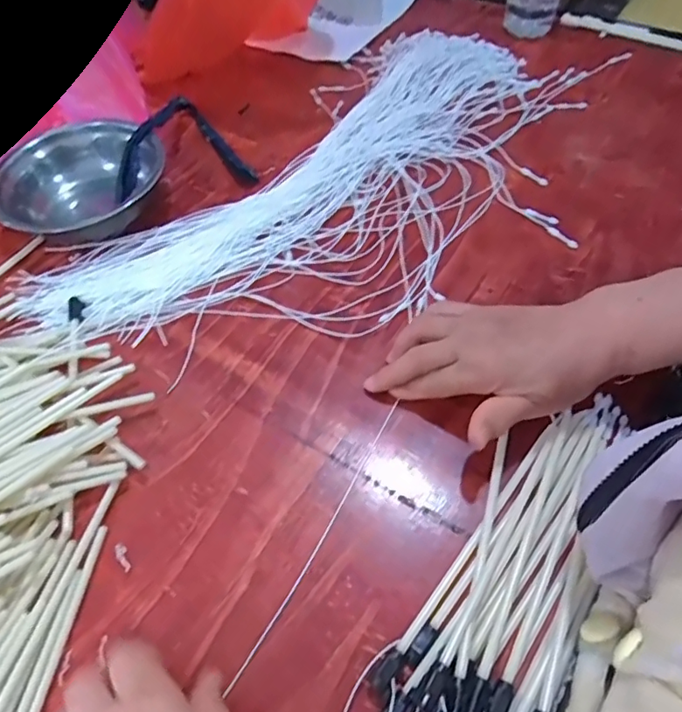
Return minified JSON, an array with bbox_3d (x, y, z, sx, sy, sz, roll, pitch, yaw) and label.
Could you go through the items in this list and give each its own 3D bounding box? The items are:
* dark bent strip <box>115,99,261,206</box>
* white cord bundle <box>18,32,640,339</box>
[{"bbox_3d":[-0.174,-0.244,0.576,0.142,0.051,0.166,-12,56,-3],"label":"dark bent strip"},{"bbox_3d":[0.035,-0.188,0.543,0.276,0.018,0.615,34,65,24],"label":"white cord bundle"}]

